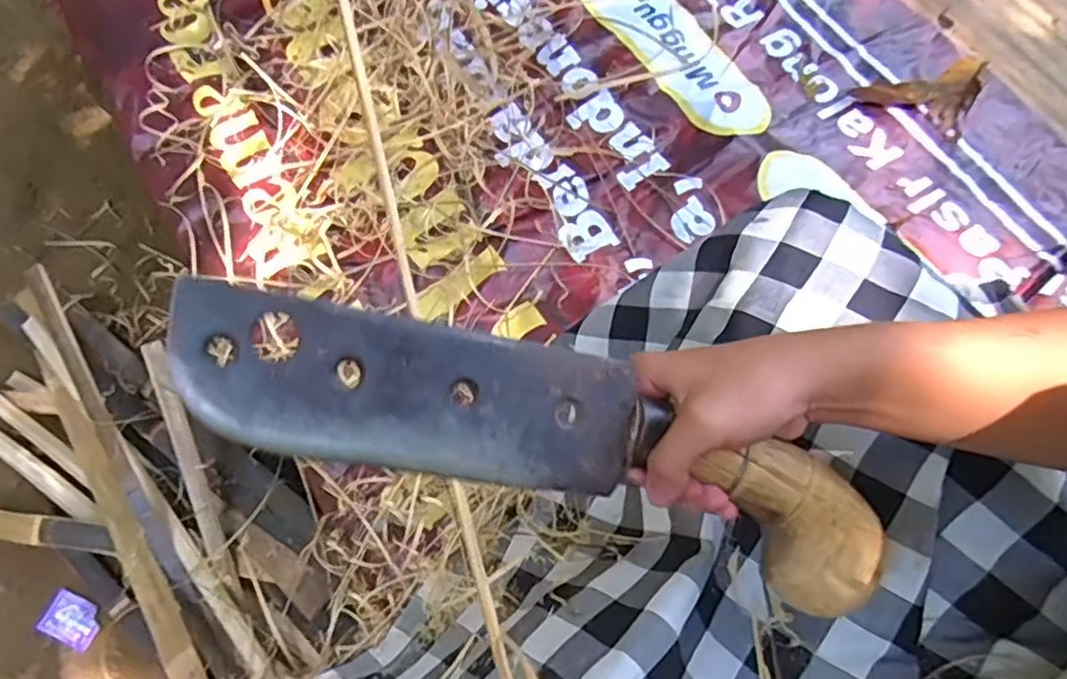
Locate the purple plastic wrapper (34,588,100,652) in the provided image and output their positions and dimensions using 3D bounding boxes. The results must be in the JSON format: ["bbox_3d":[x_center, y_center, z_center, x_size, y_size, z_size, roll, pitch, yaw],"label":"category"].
[{"bbox_3d":[-0.660,0.401,0.946,0.084,0.010,0.058,24,69,8],"label":"purple plastic wrapper"}]

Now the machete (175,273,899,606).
[{"bbox_3d":[0.019,0.050,0.322,0.360,0.028,0.077,19,66,-13],"label":"machete"}]

